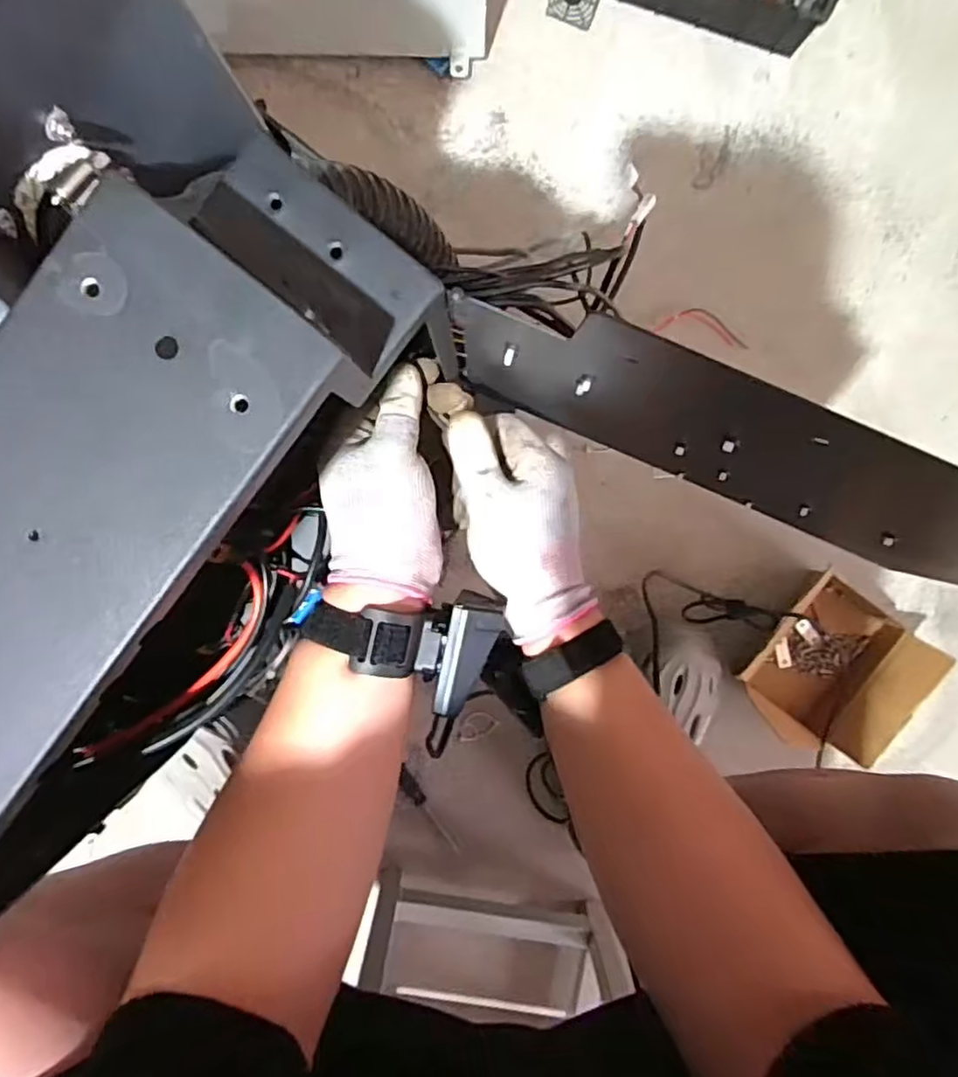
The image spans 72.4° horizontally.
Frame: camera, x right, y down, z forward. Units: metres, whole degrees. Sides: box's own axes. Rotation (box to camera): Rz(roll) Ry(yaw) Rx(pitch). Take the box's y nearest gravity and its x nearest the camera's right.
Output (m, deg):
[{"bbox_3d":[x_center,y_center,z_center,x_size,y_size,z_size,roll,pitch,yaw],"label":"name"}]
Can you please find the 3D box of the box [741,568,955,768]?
[{"bbox_3d":[0.400,0.143,0.744,0.152,0.094,0.177,35,93,-2],"label":"box"}]

